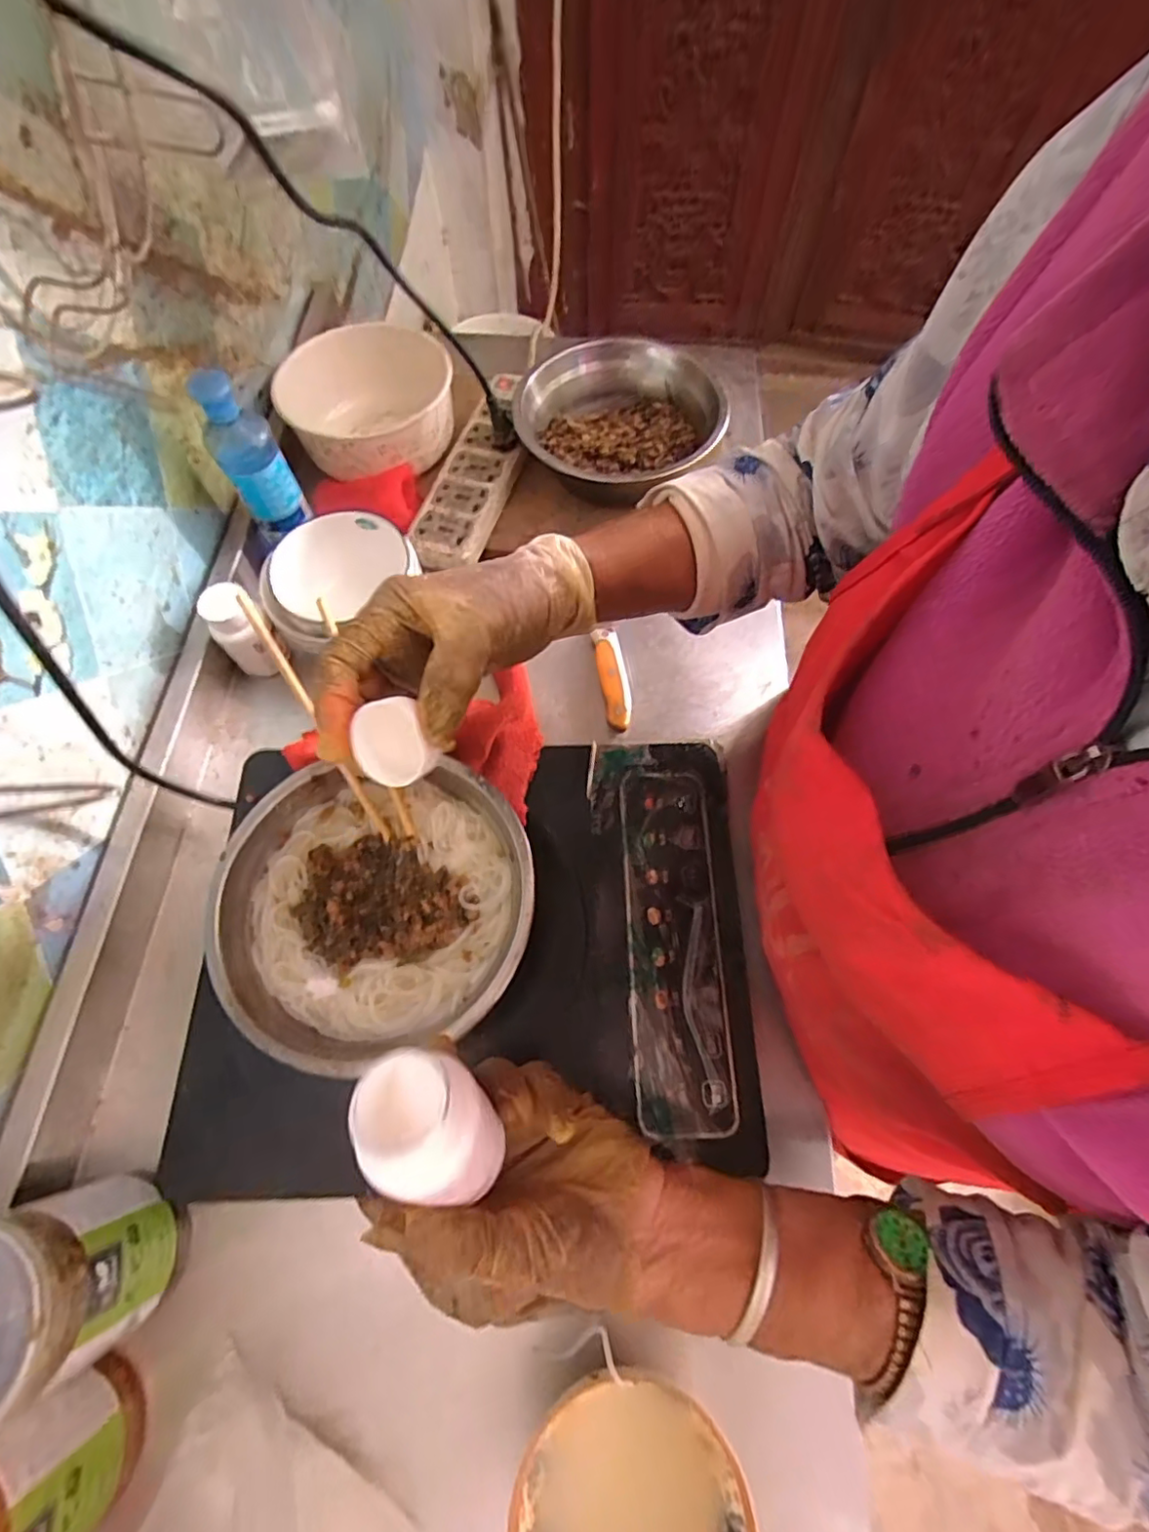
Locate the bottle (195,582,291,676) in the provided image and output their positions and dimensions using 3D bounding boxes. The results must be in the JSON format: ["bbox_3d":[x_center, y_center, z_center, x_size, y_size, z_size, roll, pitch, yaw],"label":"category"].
[{"bbox_3d":[-0.270,-0.109,0.492,0.042,0.077,0.038,-37,72,-14],"label":"bottle"}]

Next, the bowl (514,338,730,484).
[{"bbox_3d":[0.042,-0.324,0.573,0.193,0.056,0.175,5,68,2],"label":"bowl"}]

